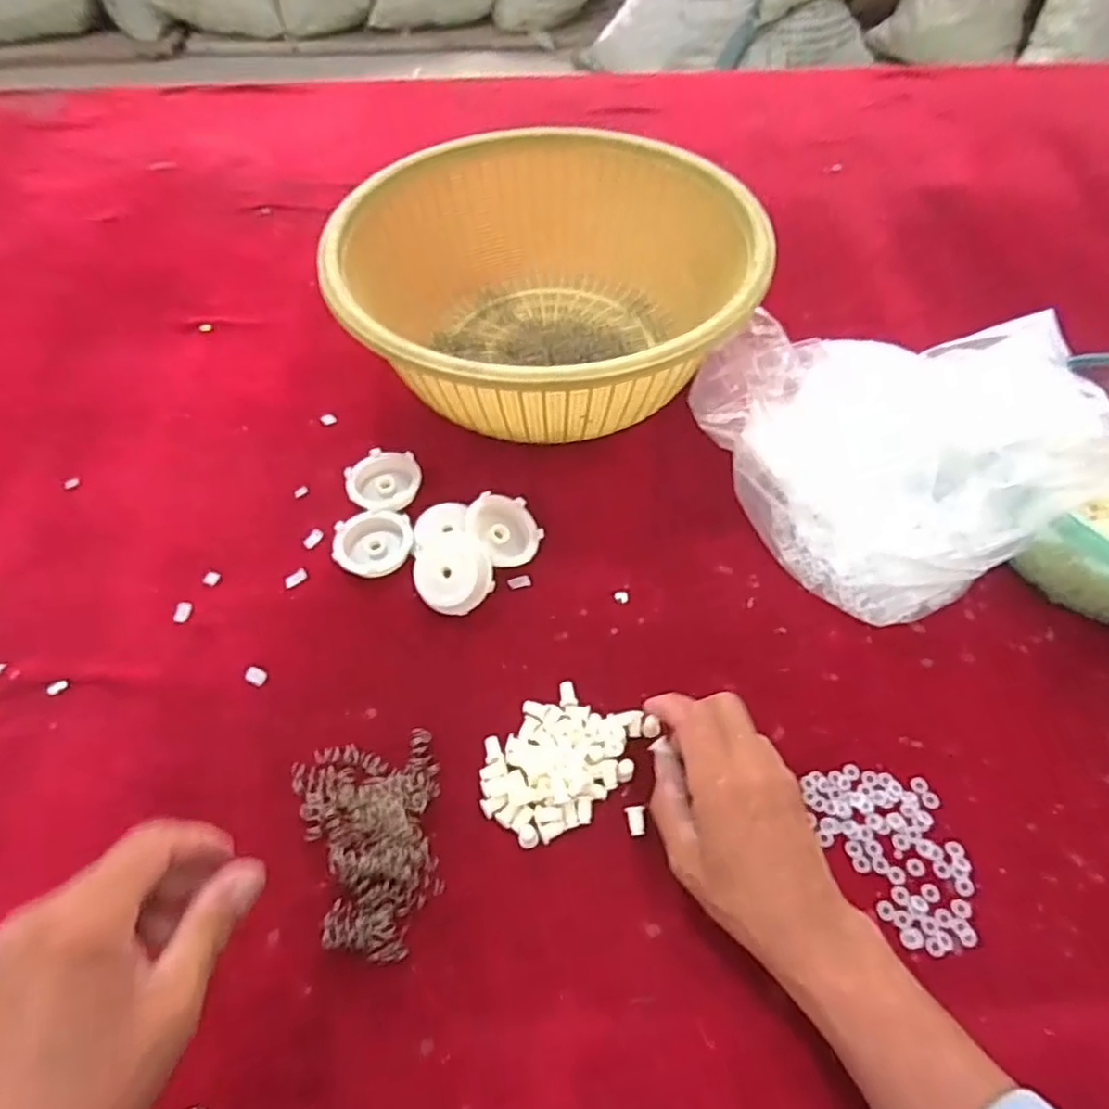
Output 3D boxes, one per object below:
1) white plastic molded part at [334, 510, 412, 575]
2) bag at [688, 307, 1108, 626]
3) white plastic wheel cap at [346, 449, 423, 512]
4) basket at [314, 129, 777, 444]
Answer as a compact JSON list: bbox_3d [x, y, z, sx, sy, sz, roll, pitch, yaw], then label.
[{"bbox_3d":[-0.140,-0.007,0.522,0.060,0.014,0.055,0,56,1],"label":"white plastic molded part"},{"bbox_3d":[0.237,-0.102,0.497,0.193,0.151,0.274,-30,61,-18],"label":"bag"},{"bbox_3d":[-0.141,-0.058,0.556,0.061,0.018,0.060,0,56,1],"label":"white plastic wheel cap"},{"bbox_3d":[-0.011,-0.233,0.605,0.343,0.130,0.339,0,56,1],"label":"basket"}]

